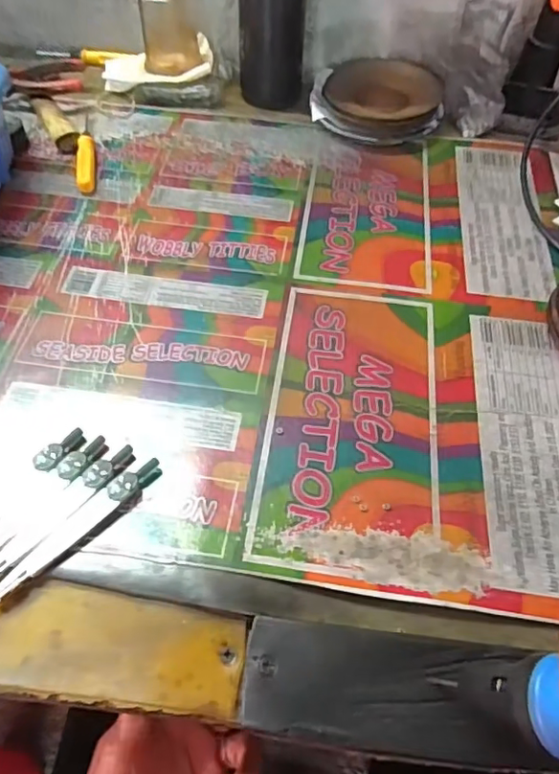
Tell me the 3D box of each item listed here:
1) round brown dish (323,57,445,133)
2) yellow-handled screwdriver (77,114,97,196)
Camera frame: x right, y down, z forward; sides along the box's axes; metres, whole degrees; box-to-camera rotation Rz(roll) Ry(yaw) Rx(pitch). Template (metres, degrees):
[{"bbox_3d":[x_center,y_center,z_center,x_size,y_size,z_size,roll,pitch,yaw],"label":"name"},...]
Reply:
[{"bbox_3d":[0.105,-0.299,0.578,0.118,0.029,0.122,1,54,-2],"label":"round brown dish"},{"bbox_3d":[-0.180,-0.221,0.520,0.015,0.013,0.119,-7,55,-8],"label":"yellow-handled screwdriver"}]

